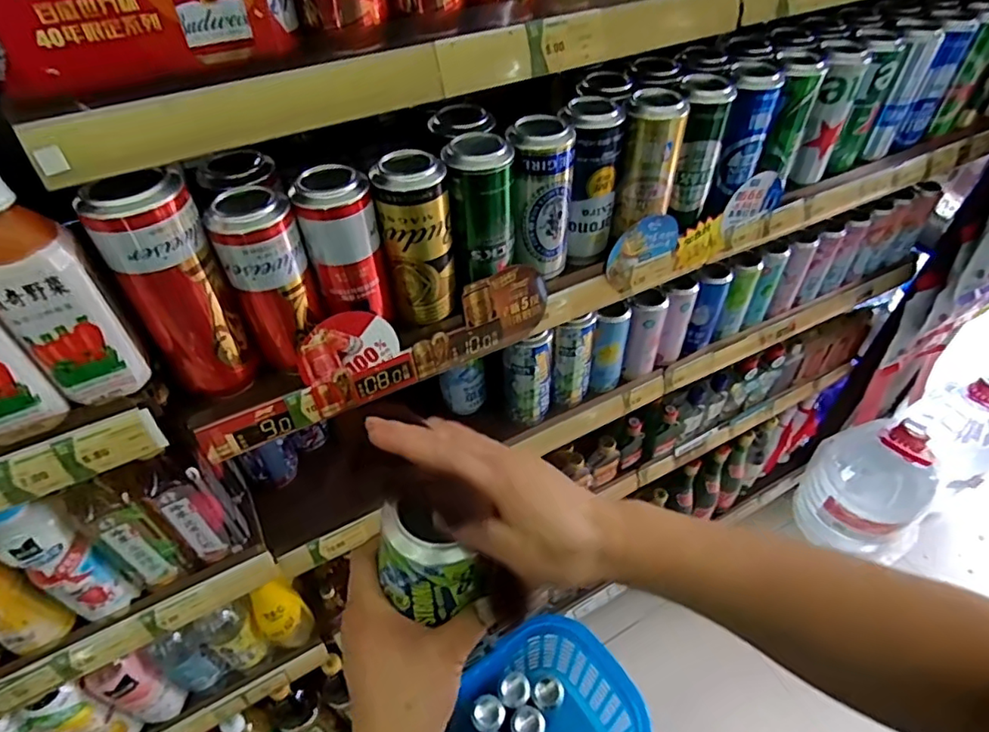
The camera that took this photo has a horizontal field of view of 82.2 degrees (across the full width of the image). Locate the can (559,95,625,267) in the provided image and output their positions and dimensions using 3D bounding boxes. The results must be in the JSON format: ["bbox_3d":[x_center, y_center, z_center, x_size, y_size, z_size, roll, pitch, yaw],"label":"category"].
[{"bbox_3d":[0.098,-0.186,0.595,0.060,0.160,0.062,0,48,0],"label":"can"}]

